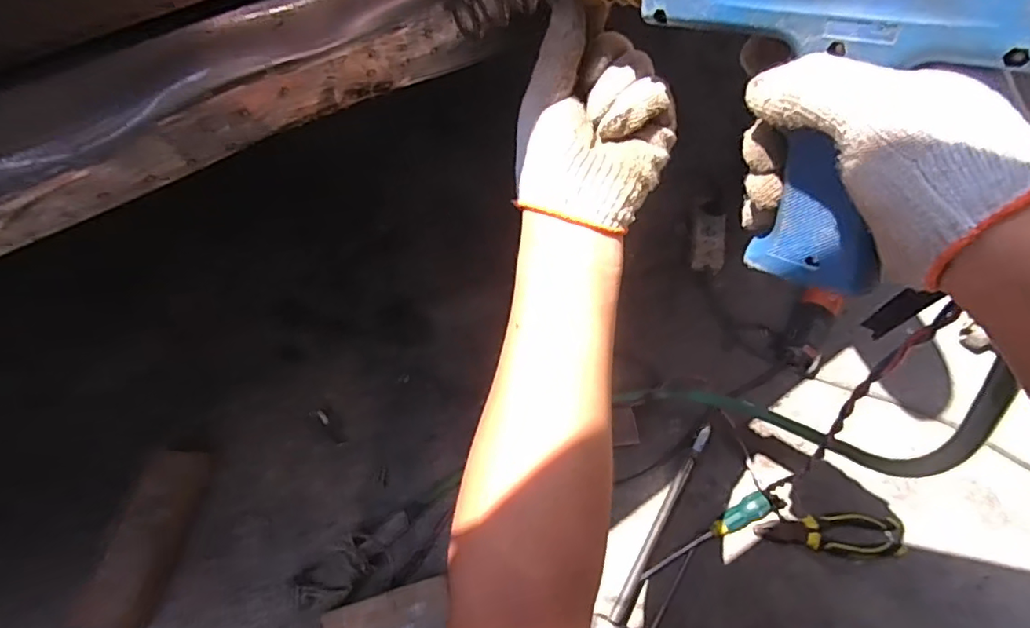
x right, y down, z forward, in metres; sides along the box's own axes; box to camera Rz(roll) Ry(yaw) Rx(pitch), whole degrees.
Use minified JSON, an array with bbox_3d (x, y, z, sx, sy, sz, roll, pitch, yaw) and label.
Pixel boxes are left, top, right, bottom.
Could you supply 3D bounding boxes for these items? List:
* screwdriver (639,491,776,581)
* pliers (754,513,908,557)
[{"bbox_3d":[0.255,0.297,0.757,0.203,0.023,0.030,-21,63,-13],"label":"screwdriver"},{"bbox_3d":[0.435,0.298,0.759,0.196,0.023,0.053,3,60,0],"label":"pliers"}]

